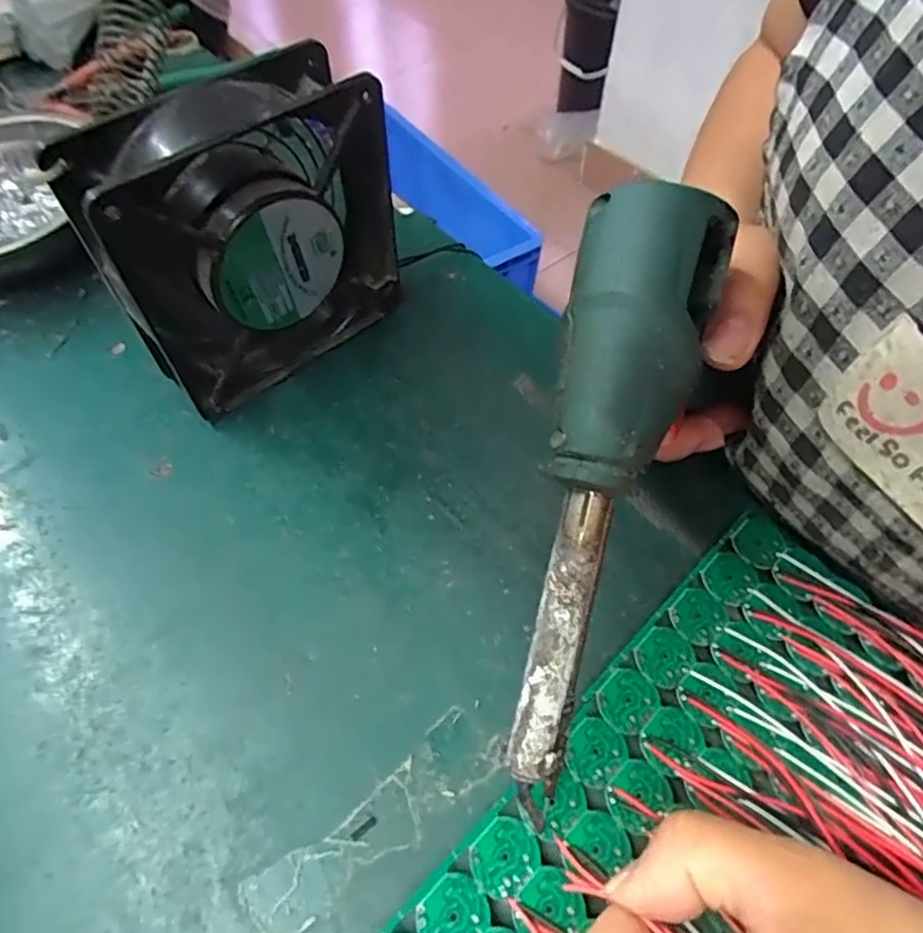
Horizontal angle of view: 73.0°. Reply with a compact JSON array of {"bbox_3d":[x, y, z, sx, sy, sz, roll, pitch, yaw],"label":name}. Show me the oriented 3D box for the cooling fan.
[{"bbox_3d":[-0.087,-0.094,0.269,0.116,0.122,0.047,-36,64,-21],"label":"cooling fan"}]

